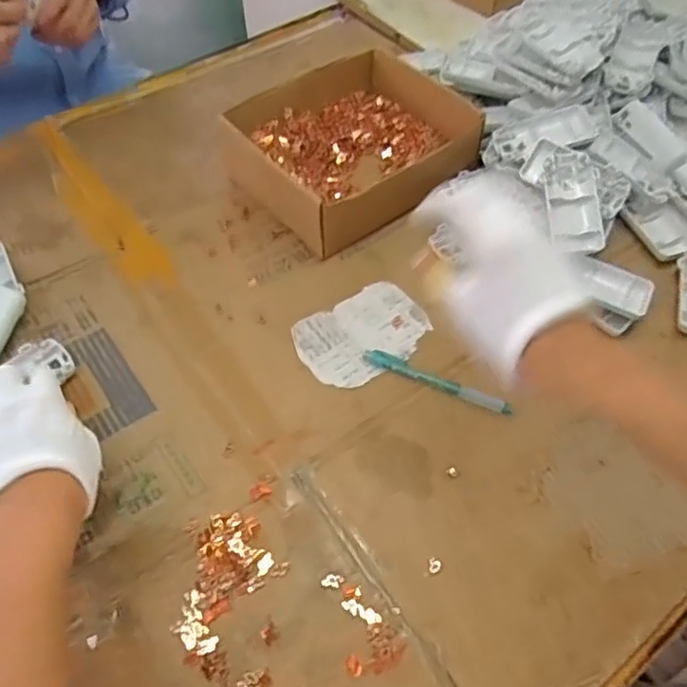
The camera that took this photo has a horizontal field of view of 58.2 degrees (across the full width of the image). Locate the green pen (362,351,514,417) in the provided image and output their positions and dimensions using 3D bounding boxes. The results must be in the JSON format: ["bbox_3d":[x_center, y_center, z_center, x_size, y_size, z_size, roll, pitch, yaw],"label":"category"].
[{"bbox_3d":[0.077,0.030,0.512,0.127,0.013,0.014,23,58,15],"label":"green pen"}]

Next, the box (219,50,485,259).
[{"bbox_3d":[0.007,-0.207,0.641,0.216,0.062,0.193,-31,61,-19],"label":"box"}]

